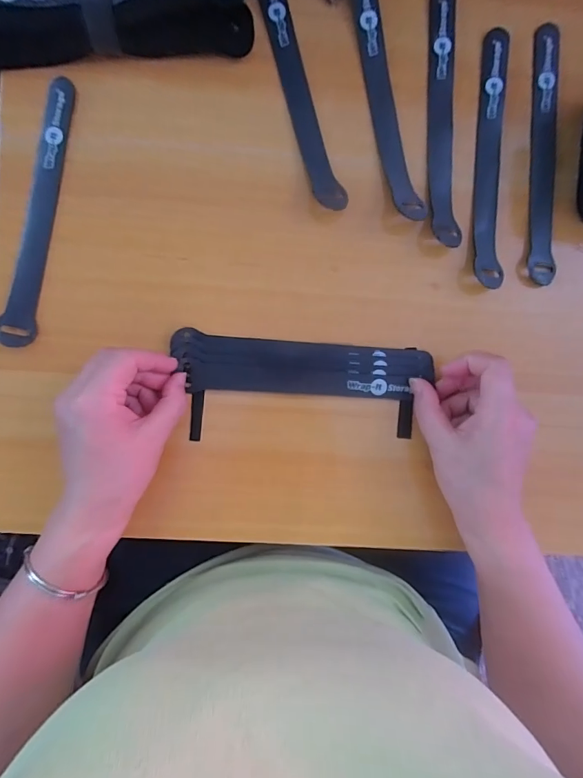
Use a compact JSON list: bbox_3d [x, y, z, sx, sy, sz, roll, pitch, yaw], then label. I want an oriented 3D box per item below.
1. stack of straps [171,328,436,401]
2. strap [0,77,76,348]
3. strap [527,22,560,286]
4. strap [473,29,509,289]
[{"bbox_3d":[0.010,-0.016,0.318,0.194,0.008,0.040,4,89,-4],"label":"stack of straps"},{"bbox_3d":[-0.190,-0.133,0.312,0.024,0.005,0.203,9,88,-14],"label":"strap"},{"bbox_3d":[0.200,-0.187,0.326,0.021,0.007,0.209,4,92,-3],"label":"strap"},{"bbox_3d":[0.156,-0.181,0.322,0.021,0.010,0.204,4,92,-3],"label":"strap"}]

